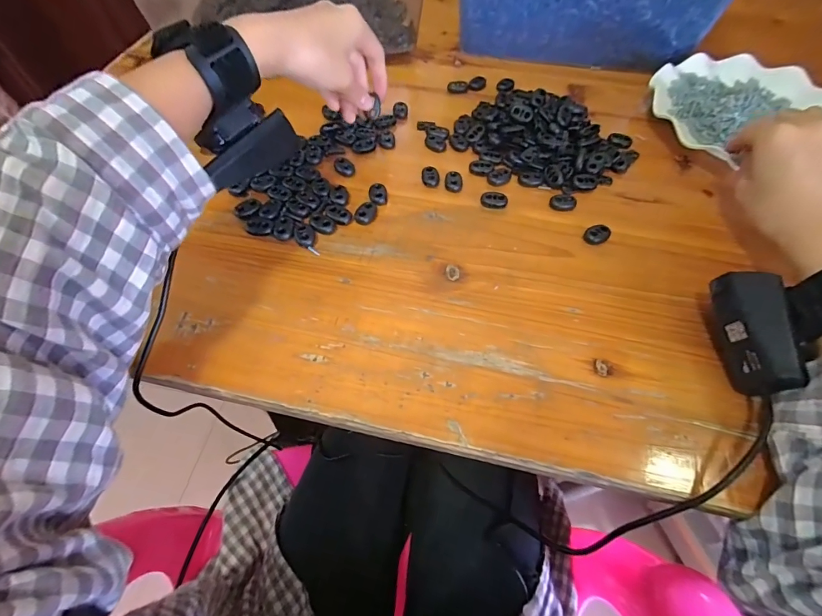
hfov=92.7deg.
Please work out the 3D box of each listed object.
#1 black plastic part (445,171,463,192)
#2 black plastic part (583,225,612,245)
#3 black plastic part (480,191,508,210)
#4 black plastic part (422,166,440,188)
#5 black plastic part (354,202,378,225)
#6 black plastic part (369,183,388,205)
[{"bbox_3d":[0.037,-0.109,0.339,0.015,0.009,0.016,8,59,4],"label":"black plastic part"},{"bbox_3d":[0.147,-0.058,0.309,0.020,0.006,0.015,-24,62,-15],"label":"black plastic part"},{"bbox_3d":[0.070,-0.090,0.327,0.022,0.010,0.010,12,59,6],"label":"black plastic part"},{"bbox_3d":[0.017,-0.114,0.342,0.014,0.008,0.018,-5,59,-4],"label":"black plastic part"},{"bbox_3d":[-0.036,-0.077,0.317,0.016,0.004,0.022,17,60,9],"label":"black plastic part"},{"bbox_3d":[-0.027,-0.094,0.328,0.015,0.006,0.023,-5,59,-4],"label":"black plastic part"}]

